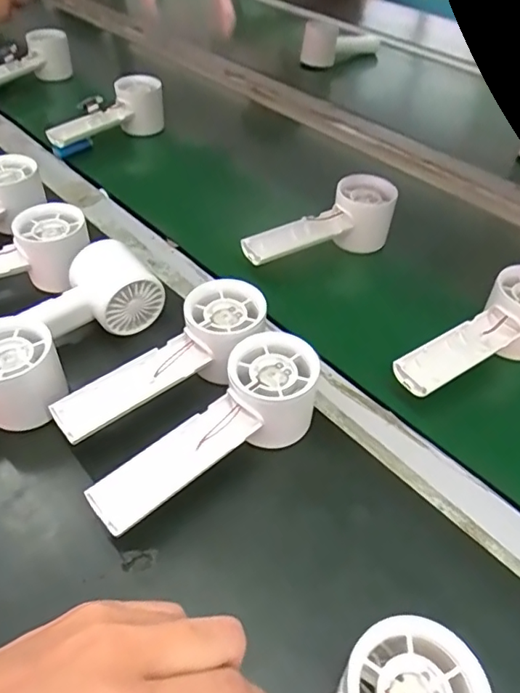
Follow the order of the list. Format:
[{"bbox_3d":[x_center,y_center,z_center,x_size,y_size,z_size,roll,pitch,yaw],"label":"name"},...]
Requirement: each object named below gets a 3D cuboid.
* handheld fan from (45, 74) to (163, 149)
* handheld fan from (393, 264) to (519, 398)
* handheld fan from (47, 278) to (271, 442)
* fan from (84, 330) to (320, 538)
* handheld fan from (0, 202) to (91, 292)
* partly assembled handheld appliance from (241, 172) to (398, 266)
[{"bbox_3d":[-0.194,-0.285,0.655,0.149,0.057,0.055,-32,55,-27],"label":"handheld fan"},{"bbox_3d":[0.171,-0.006,0.406,0.158,0.050,0.056,-29,53,-25],"label":"handheld fan"},{"bbox_3d":[-0.066,0.011,0.373,0.159,0.059,0.063,-23,51,-21],"label":"handheld fan"},{"bbox_3d":[-0.030,0.056,0.340,0.161,0.047,0.052,-35,55,-15],"label":"fan"},{"bbox_3d":[-0.220,-0.069,0.441,0.155,0.057,0.054,-17,49,-16],"label":"handheld fan"},{"bbox_3d":[0.053,-0.115,0.504,0.154,0.052,0.058,-20,50,-18],"label":"partly assembled handheld appliance"}]

